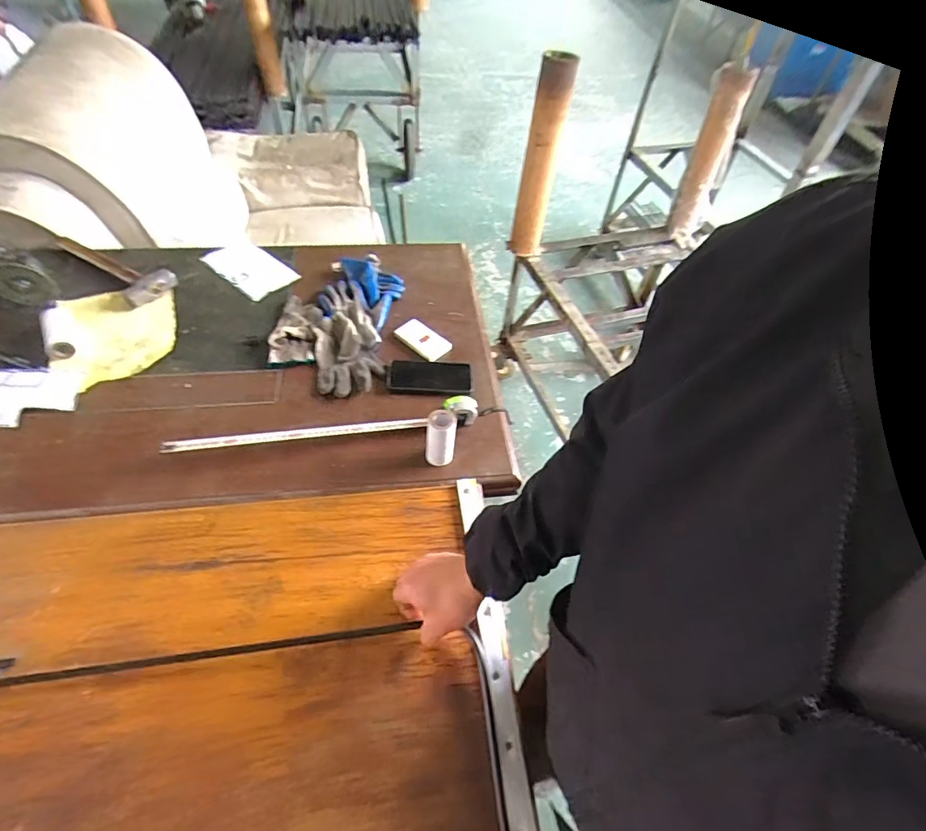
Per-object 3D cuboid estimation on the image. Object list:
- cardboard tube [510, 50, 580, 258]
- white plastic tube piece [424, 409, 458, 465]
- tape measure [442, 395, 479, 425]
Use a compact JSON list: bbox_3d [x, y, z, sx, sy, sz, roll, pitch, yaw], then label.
[{"bbox_3d":[0.212,-0.687,1.340,0.092,0.503,0.098,11,52,3],"label":"cardboard tube"},{"bbox_3d":[-0.036,0.037,0.773,0.045,0.098,0.037,0,51,-4],"label":"white plastic tube piece"},{"bbox_3d":[-0.004,-0.005,0.834,0.055,0.059,0.027,-7,52,-10],"label":"tape measure"}]

